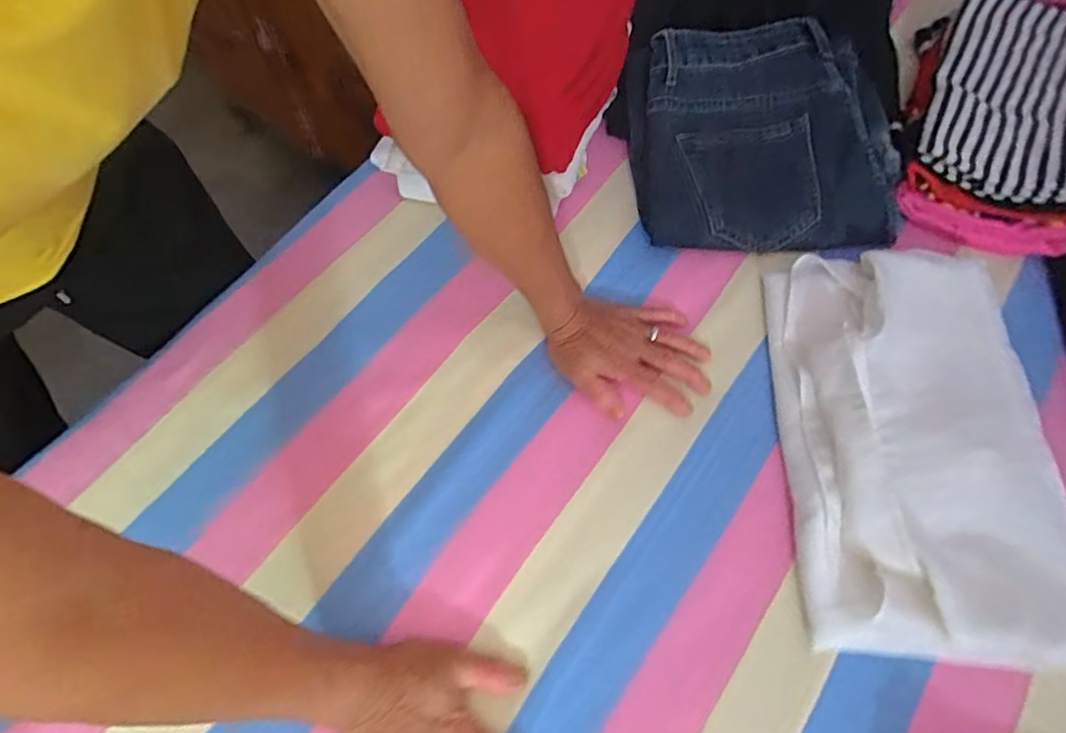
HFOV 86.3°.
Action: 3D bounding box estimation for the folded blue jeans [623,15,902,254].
[{"bbox_3d":[0.224,-0.234,0.569,0.251,0.042,0.240,-1,80,6],"label":"folded blue jeans"}]

